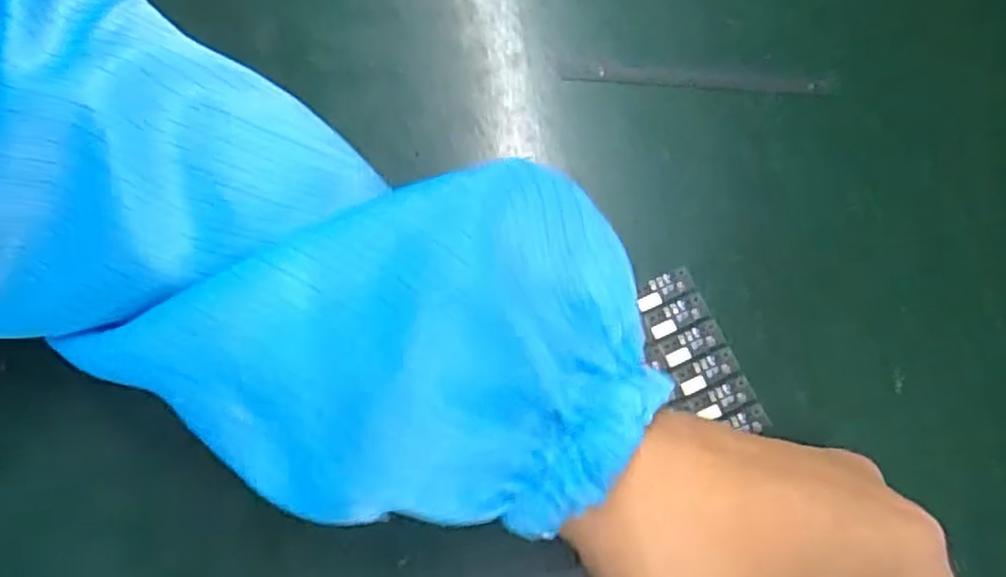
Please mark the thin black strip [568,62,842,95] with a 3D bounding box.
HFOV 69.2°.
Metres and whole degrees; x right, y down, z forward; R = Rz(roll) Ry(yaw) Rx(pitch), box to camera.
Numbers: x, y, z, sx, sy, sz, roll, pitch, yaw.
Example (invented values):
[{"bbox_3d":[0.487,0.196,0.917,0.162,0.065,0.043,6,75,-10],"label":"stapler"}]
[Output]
[{"bbox_3d":[0.070,-0.075,0.264,0.096,0.004,0.007,6,75,2],"label":"thin black strip"}]

